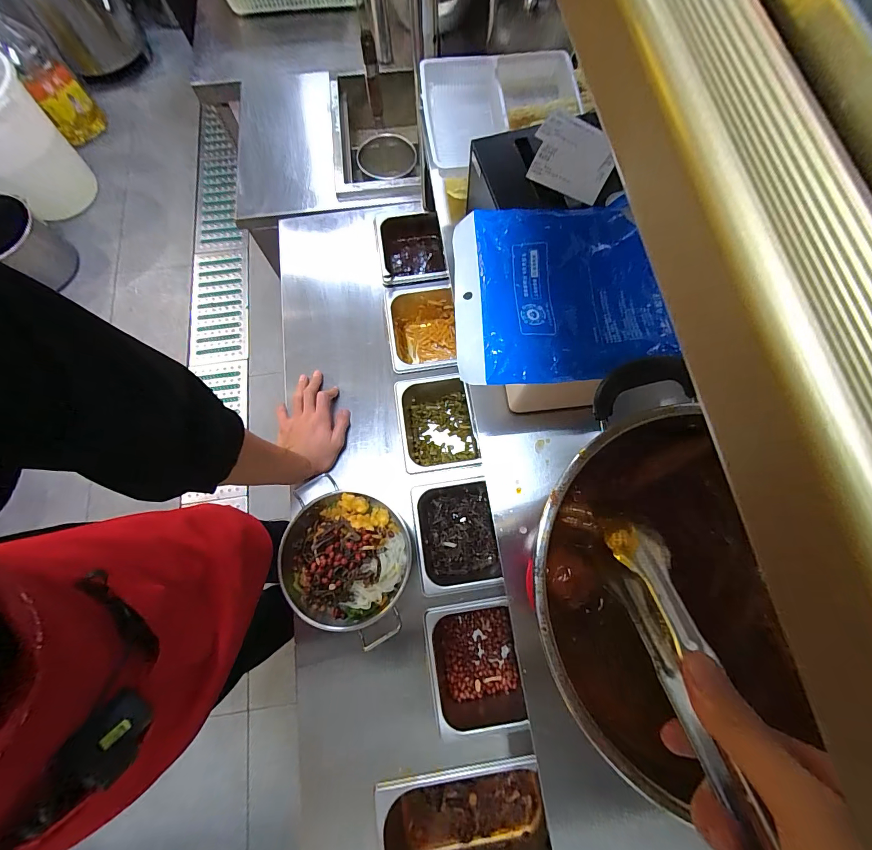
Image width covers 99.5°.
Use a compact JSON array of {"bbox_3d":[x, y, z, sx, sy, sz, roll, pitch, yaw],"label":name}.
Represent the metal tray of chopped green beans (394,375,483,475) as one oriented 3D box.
[{"bbox_3d":[0.004,0.007,0.689,0.134,0.092,0.165,-8,74,-3],"label":"metal tray of chopped green beans"}]

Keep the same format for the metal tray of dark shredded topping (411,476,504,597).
[{"bbox_3d":[0.042,0.186,0.638,0.153,0.079,0.173,-8,74,-3],"label":"metal tray of dark shredded topping"}]

